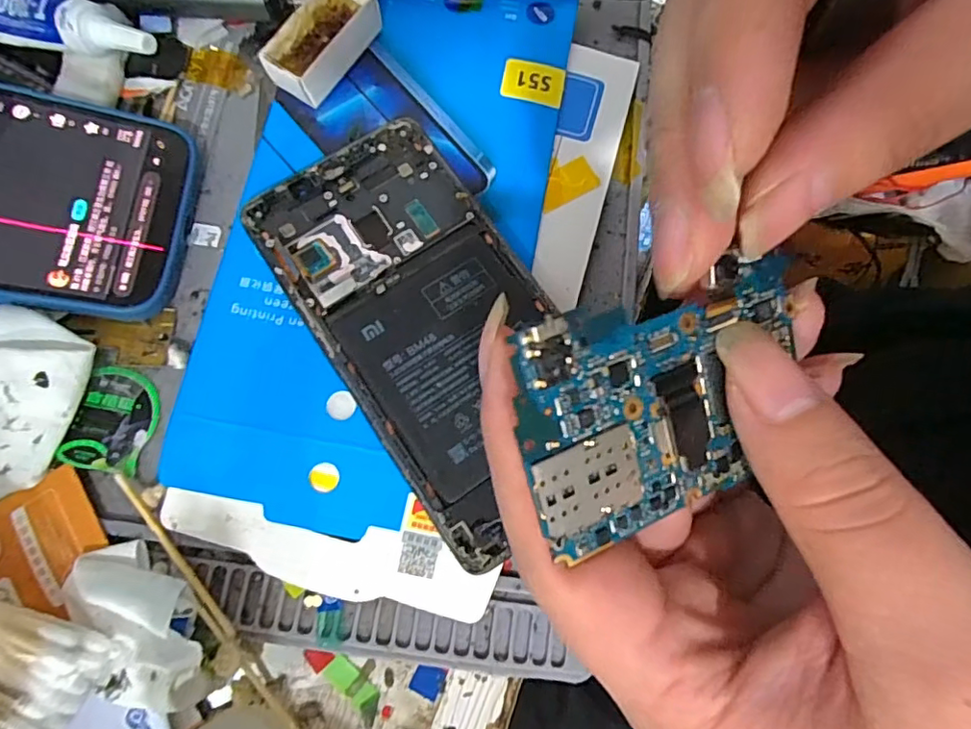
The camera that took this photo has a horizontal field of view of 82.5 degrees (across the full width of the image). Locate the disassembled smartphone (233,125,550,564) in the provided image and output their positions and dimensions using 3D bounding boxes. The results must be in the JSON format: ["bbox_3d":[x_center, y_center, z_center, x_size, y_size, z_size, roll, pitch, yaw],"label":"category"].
[{"bbox_3d":[-0.018,-0.016,0.198,0.076,0.013,0.151,-34,77,-9],"label":"disassembled smartphone"}]

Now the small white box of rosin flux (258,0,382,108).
[{"bbox_3d":[-0.065,-0.127,0.219,0.023,0.020,0.048,35,77,9],"label":"small white box of rosin flux"}]

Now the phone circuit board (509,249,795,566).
[{"bbox_3d":[0.038,0.007,0.111,0.066,0.004,0.045,-19,102,-19],"label":"phone circuit board"}]

